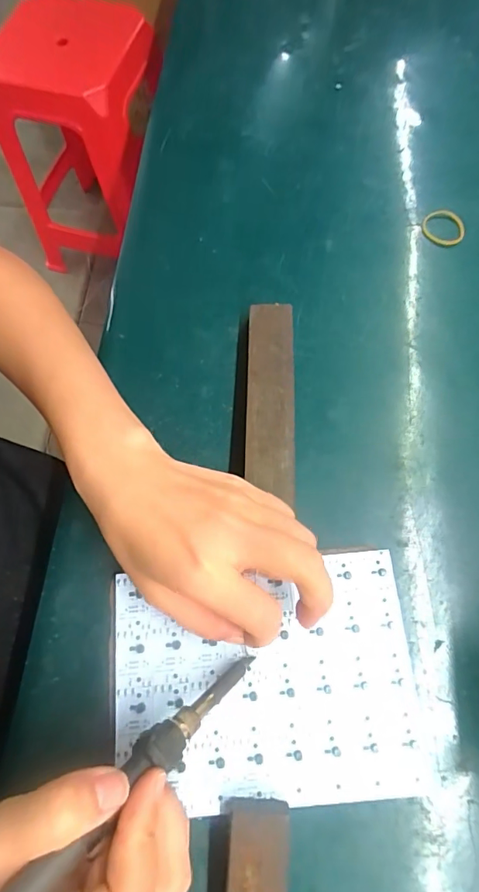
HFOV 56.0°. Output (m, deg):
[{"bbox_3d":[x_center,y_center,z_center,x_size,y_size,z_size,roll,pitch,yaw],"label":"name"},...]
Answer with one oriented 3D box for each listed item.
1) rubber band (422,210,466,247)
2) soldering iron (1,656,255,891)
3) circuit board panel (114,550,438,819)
[{"bbox_3d":[0.171,-0.182,0.375,0.035,0.004,0.034,0,70,1],"label":"rubber band"},{"bbox_3d":[-0.062,0.154,0.180,0.017,0.015,0.212,46,43,16],"label":"soldering iron"},{"bbox_3d":[0.014,0.132,0.256,0.167,0.004,0.122,-5,70,-1],"label":"circuit board panel"}]

